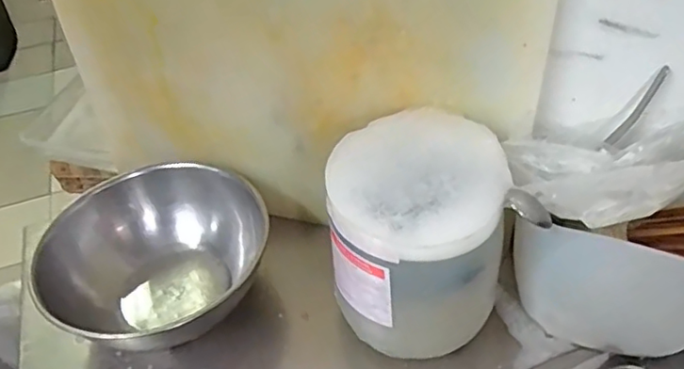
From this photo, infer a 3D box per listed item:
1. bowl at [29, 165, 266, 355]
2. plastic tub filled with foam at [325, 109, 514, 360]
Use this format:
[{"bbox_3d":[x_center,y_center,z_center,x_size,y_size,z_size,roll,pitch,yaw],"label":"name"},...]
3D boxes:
[{"bbox_3d":[-0.178,0.076,0.590,0.213,0.086,0.199,-3,42,3],"label":"bowl"},{"bbox_3d":[0.066,0.056,0.520,0.135,0.191,0.137,4,43,11],"label":"plastic tub filled with foam"}]

